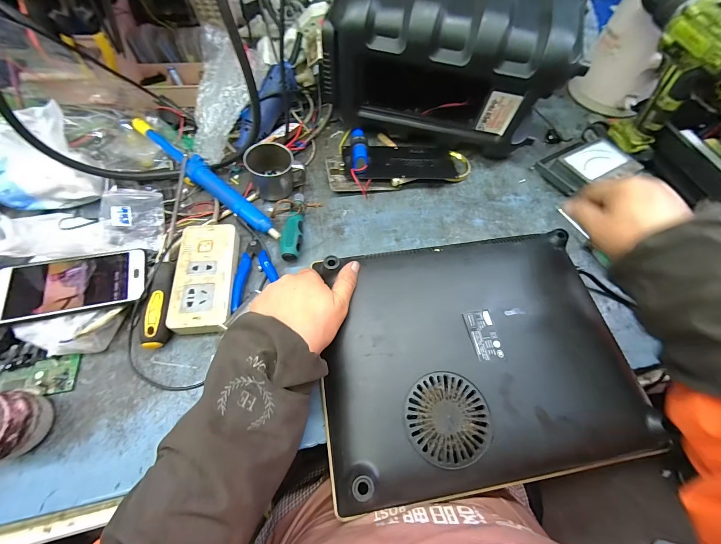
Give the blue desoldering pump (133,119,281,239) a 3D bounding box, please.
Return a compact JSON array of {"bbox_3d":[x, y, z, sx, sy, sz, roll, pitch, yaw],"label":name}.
[{"bbox_3d":[-0.248,-0.150,0.496,0.327,0.039,0.033,38,66,17],"label":"blue desoldering pump"}]

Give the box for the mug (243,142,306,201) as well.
[{"bbox_3d":[-0.132,-0.158,0.492,0.079,0.066,0.063,-3,61,-4],"label":"mug"}]

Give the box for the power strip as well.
[{"bbox_3d":[-0.204,0.009,0.415,0.071,0.034,0.152,-6,61,-6],"label":"power strip"}]

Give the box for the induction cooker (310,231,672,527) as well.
[{"bbox_3d":[0.133,0.090,0.369,0.352,0.039,0.270,-7,62,-6],"label":"induction cooker"}]

